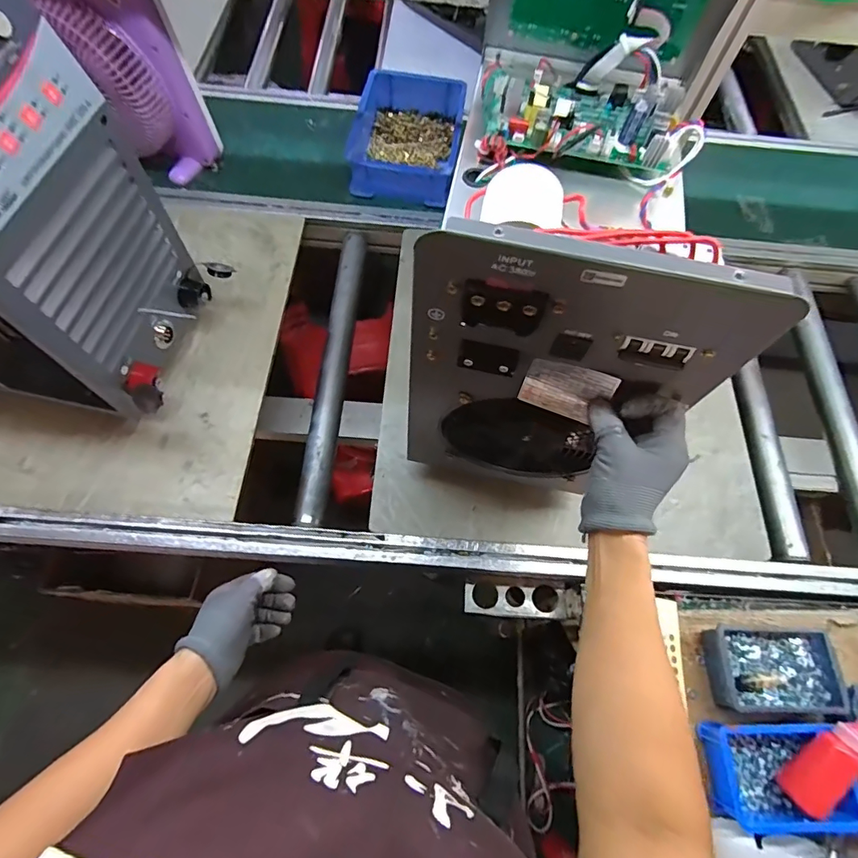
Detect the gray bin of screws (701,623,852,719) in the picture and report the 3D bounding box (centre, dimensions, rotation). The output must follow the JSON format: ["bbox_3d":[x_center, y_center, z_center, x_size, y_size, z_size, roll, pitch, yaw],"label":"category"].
[{"bbox_3d":[0.424,0.299,0.585,0.144,0.043,0.099,5,65,0],"label":"gray bin of screws"}]

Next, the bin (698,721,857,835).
[{"bbox_3d":[0.399,0.392,0.532,0.146,0.050,0.101,0,65,-2],"label":"bin"}]

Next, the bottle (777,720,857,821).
[{"bbox_3d":[0.450,0.345,0.512,0.043,0.035,0.164,35,98,13],"label":"bottle"}]

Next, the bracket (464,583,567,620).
[{"bbox_3d":[0.126,0.252,0.688,0.145,0.012,0.042,4,65,0],"label":"bracket"}]

